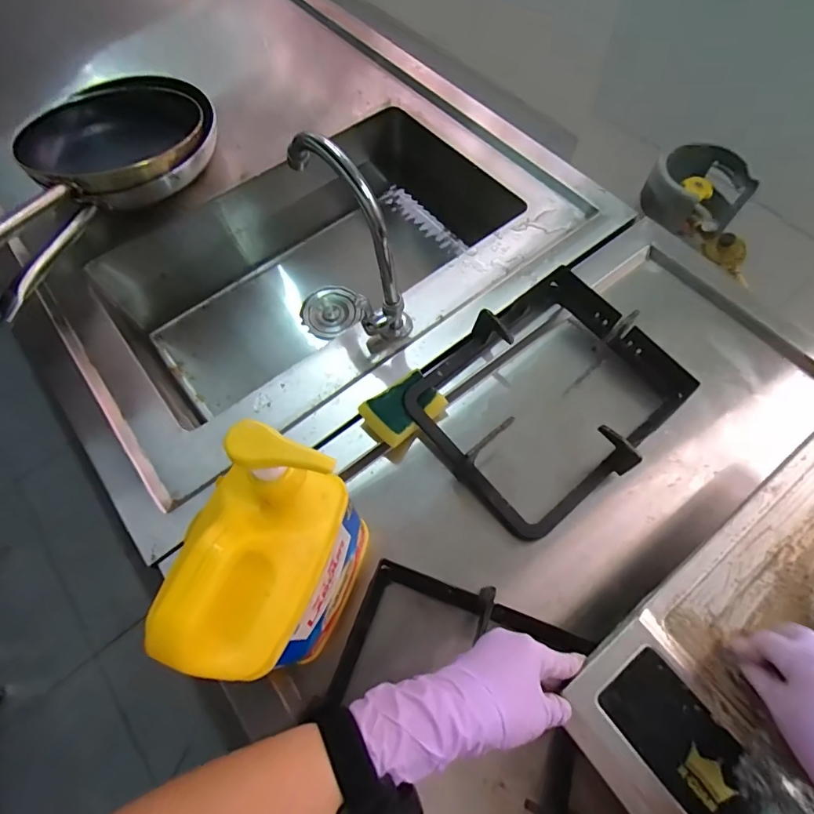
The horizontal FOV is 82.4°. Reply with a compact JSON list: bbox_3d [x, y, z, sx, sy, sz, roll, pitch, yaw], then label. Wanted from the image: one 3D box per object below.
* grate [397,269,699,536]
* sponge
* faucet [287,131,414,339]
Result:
[{"bbox_3d":[0.165,-0.021,0.549,0.294,0.068,0.242,-35,69,-14],"label":"grate"},{"bbox_3d":[-0.005,-0.002,0.552,0.092,0.044,0.060,-40,70,-16],"label":"sponge"},{"bbox_3d":[-0.059,-0.195,0.552,0.062,0.238,0.144,-31,68,-13],"label":"faucet"}]

